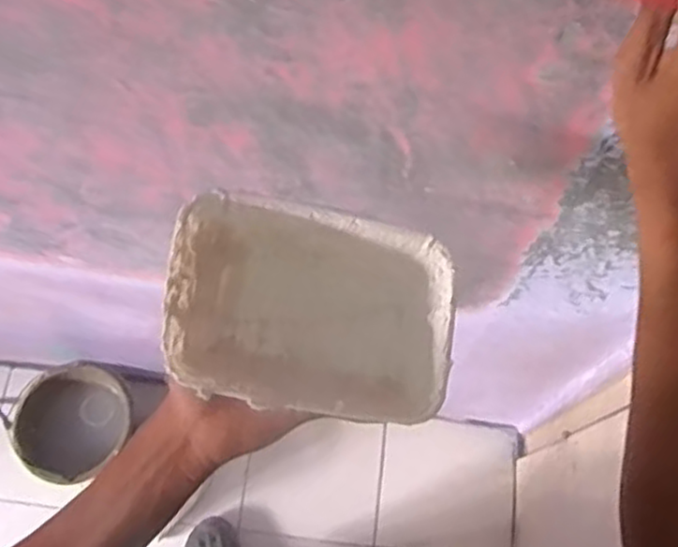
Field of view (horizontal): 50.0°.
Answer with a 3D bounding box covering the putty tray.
[{"bbox_3d":[-0.020,0.026,0.462,0.176,0.060,0.123,11,74,-9],"label":"putty tray"}]

